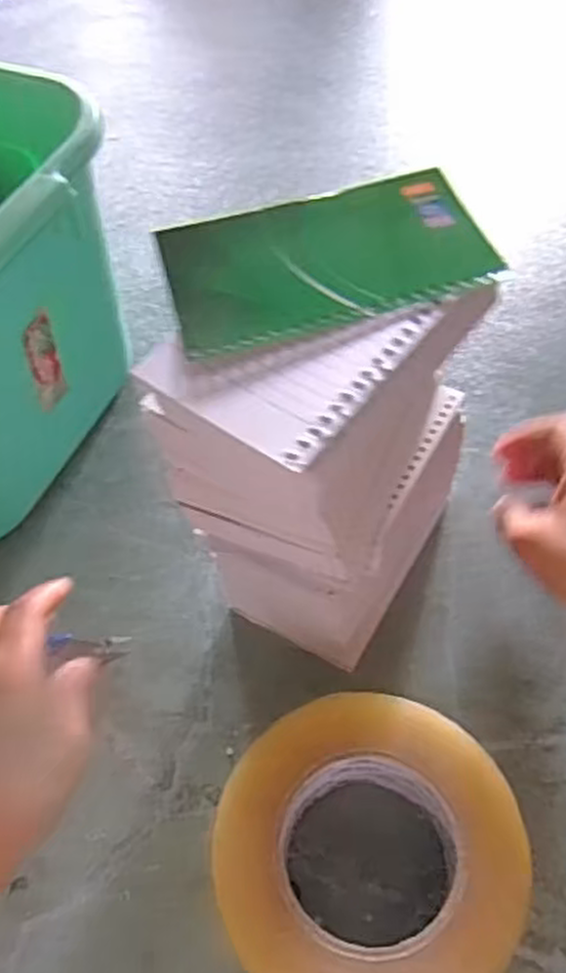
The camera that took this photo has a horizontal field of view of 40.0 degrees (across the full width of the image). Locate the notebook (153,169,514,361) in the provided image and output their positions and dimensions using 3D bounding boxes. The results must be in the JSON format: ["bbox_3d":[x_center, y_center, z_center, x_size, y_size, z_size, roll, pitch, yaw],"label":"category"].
[{"bbox_3d":[0.017,-0.094,0.315,0.127,0.006,0.075,-14,55,-6],"label":"notebook"}]

